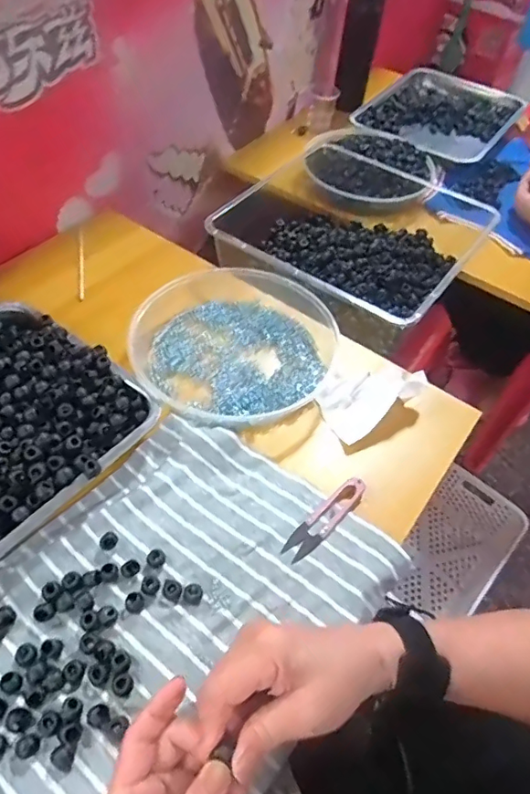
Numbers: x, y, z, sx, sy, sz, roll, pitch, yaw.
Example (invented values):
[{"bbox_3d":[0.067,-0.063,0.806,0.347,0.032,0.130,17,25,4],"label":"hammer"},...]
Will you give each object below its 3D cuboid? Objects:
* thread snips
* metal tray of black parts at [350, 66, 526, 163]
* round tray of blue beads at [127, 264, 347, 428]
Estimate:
[{"bbox_3d":[0.057,0.111,0.482,0.025,0.012,0.099,39,60,23],"label":"thread snips"},{"bbox_3d":[0.356,-0.575,1.087,0.280,0.053,0.359,28,56,16],"label":"metal tray of black parts"},{"bbox_3d":[-0.030,-0.077,0.600,0.223,0.043,0.234,2,53,-3],"label":"round tray of blue beads"}]

